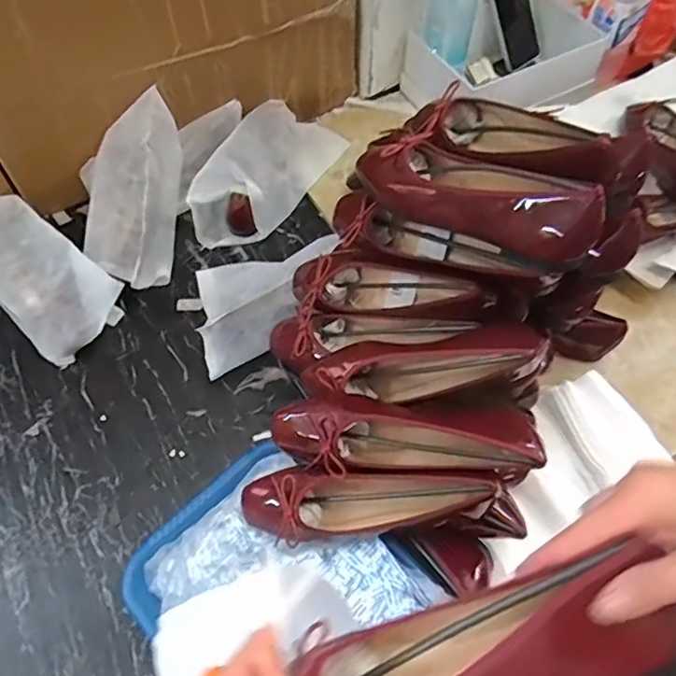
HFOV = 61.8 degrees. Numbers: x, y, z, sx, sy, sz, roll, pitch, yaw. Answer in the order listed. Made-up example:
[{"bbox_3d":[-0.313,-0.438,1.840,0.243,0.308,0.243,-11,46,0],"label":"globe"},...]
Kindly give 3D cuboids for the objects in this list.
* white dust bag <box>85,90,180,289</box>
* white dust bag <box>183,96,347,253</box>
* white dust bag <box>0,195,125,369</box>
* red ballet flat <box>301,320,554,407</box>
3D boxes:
[{"bbox_3d":[-0.308,-0.220,0.867,0.111,0.101,0.271,7,88,4],"label":"white dust bag"},{"bbox_3d":[-0.119,-0.279,0.931,0.140,0.088,0.299,28,63,16],"label":"white dust bag"},{"bbox_3d":[-0.456,-0.102,0.843,0.278,0.075,0.136,43,67,9],"label":"white dust bag"},{"bbox_3d":[0.083,0.031,0.591,0.254,0.063,0.072,-8,57,21],"label":"red ballet flat"}]

